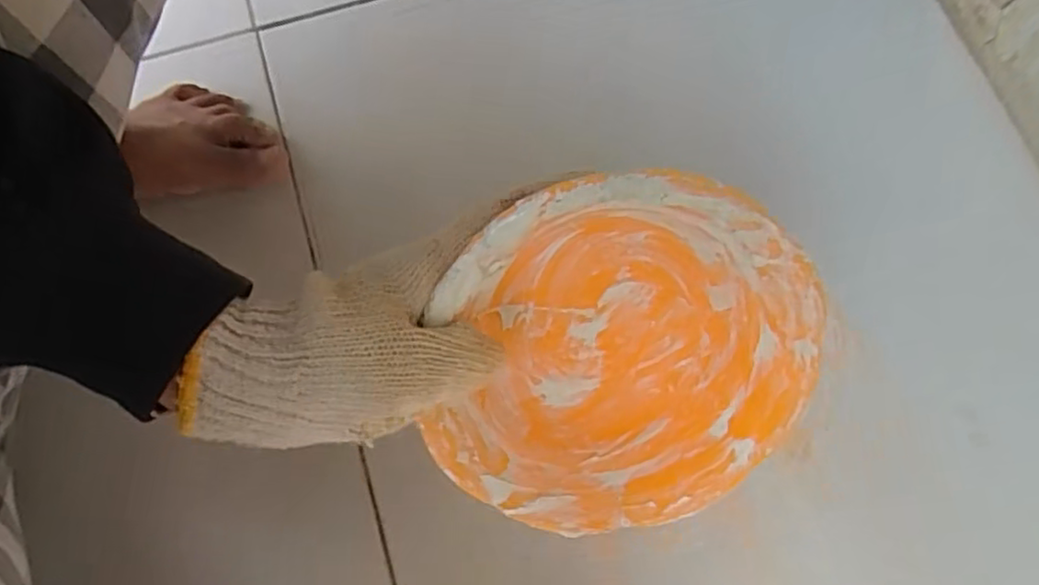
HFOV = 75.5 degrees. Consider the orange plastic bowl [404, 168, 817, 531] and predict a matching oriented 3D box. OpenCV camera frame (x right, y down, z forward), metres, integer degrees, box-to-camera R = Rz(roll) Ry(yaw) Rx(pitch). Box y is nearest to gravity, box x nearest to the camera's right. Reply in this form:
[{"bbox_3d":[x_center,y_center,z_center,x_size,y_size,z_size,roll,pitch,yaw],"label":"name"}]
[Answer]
[{"bbox_3d":[0.042,0.025,0.297,0.160,0.058,0.168,0,116,-3],"label":"orange plastic bowl"}]

